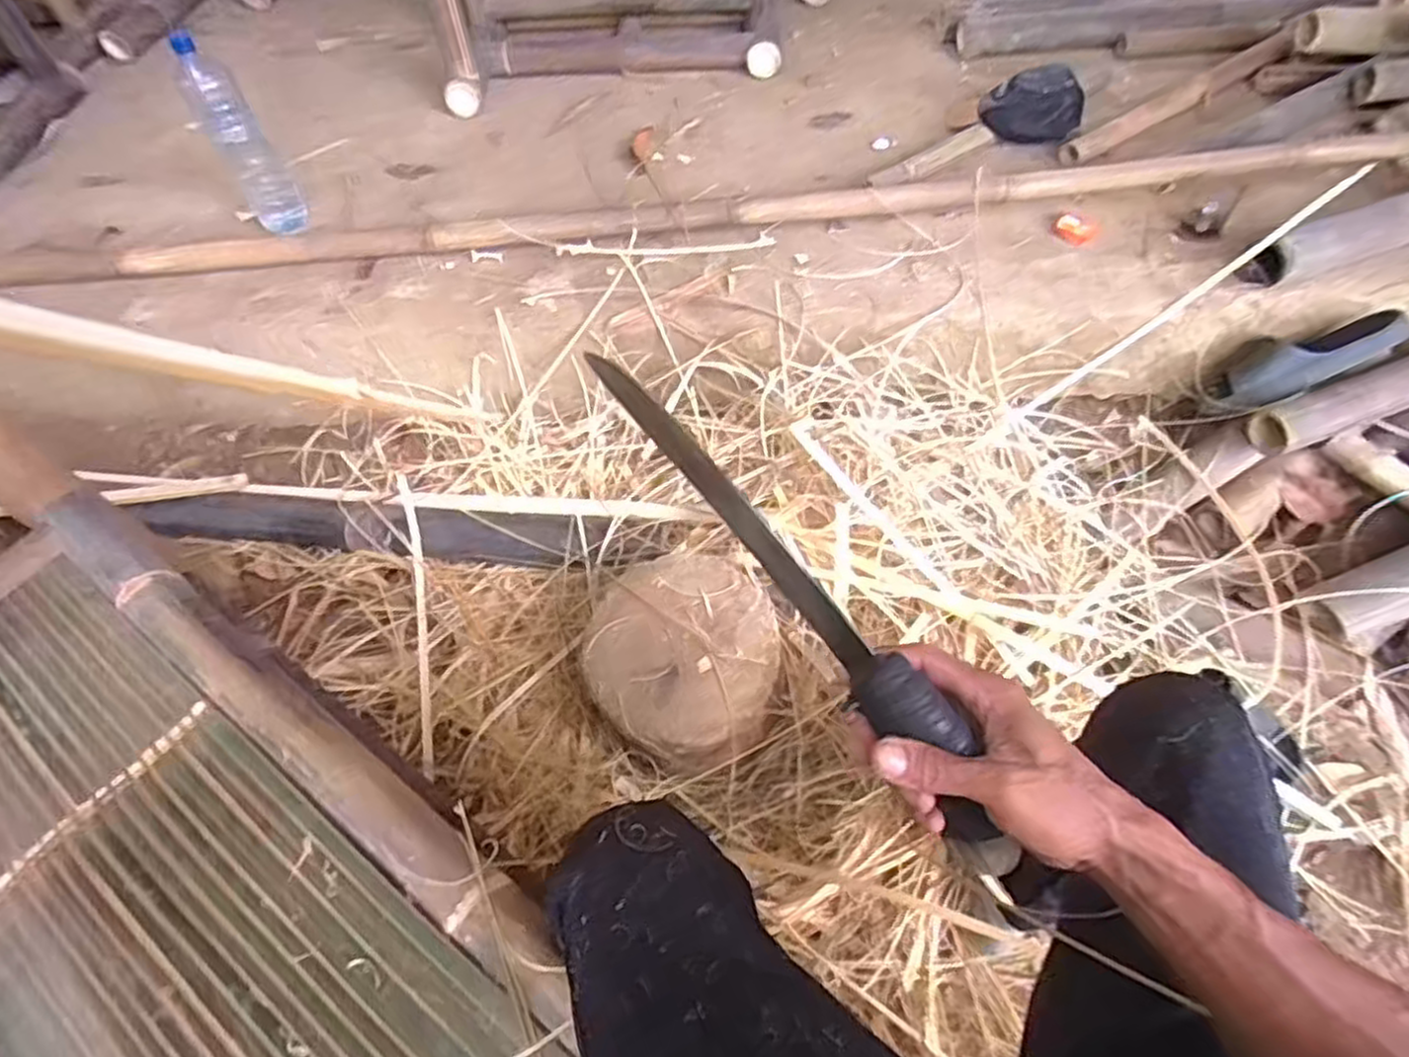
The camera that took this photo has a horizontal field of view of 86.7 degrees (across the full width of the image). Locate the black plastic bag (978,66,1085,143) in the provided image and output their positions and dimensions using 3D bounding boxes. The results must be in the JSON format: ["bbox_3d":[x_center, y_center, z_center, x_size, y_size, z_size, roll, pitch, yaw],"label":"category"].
[{"bbox_3d":[0.600,-0.783,1.368,0.180,0.082,0.115,17,58,16],"label":"black plastic bag"}]

